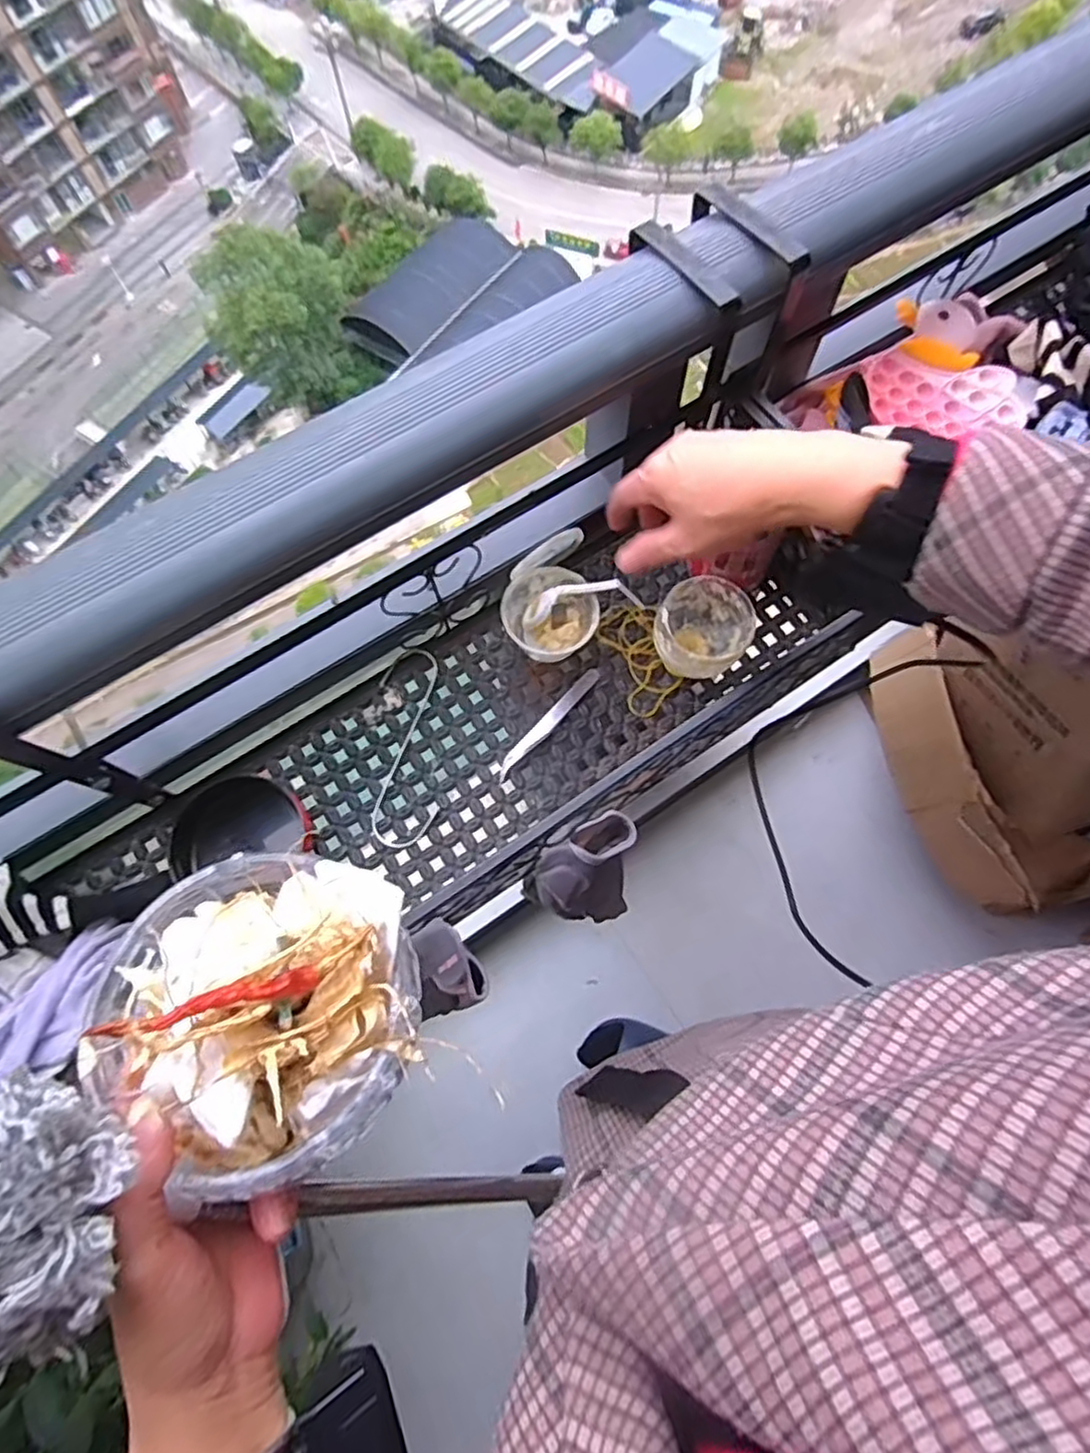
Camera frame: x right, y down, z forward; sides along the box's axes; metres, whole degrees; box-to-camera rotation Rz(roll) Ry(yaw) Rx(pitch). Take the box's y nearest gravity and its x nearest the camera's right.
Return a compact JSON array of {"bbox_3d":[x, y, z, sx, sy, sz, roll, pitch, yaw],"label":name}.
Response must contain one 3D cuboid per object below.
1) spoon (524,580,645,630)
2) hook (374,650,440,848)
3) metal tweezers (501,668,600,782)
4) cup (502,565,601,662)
[{"bbox_3d":[0.026,-0.097,0.534,0.092,0.027,0.023,-12,69,12],"label":"spoon"},{"bbox_3d":[-0.105,0.015,0.530,0.047,0.006,0.153,-3,72,1],"label":"hook"},{"bbox_3d":[0.003,-0.004,0.533,0.012,0.006,0.112,39,75,14],"label":"metal tweezers"},{"bbox_3d":[0.002,-0.086,0.542,0.069,0.038,0.063,0,70,1],"label":"cup"}]

